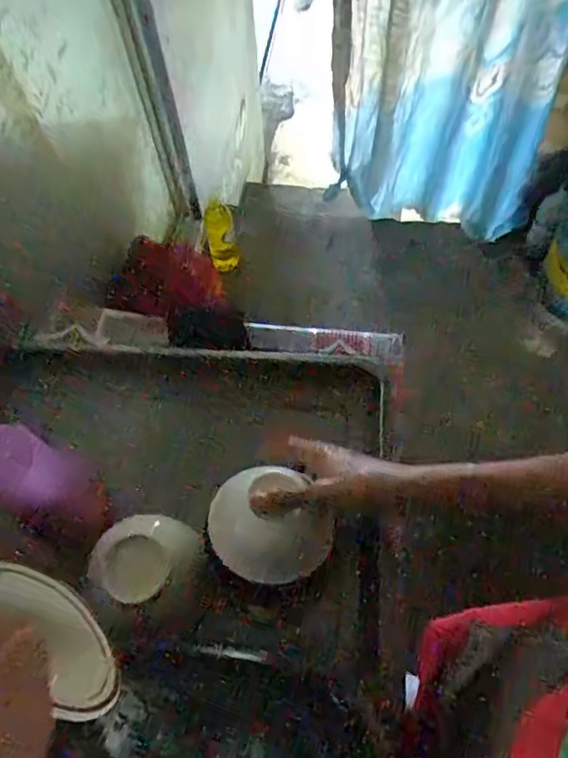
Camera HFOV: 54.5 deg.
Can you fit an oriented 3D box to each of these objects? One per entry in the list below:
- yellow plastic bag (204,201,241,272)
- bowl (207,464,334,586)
[{"bbox_3d":[-0.193,-0.437,1.715,0.091,0.215,0.063,-13,27,-4],"label":"yellow plastic bag"},{"bbox_3d":[-0.013,0.119,0.464,0.111,0.047,0.092,25,64,17],"label":"bowl"}]

